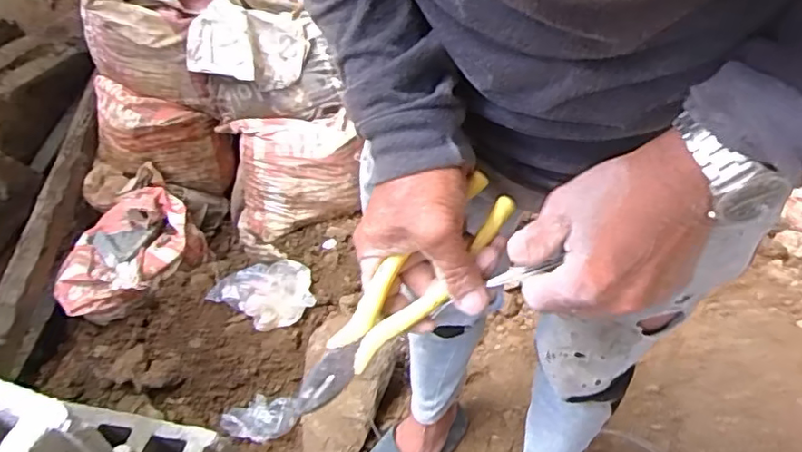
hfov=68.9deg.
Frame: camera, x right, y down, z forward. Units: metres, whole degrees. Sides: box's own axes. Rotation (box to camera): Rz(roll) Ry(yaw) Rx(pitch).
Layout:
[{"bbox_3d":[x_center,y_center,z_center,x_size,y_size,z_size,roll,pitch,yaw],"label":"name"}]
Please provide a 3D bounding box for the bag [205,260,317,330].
[{"bbox_3d":[-0.309,0.138,1.302,0.239,0.084,0.152,13,52,15],"label":"bag"}]

